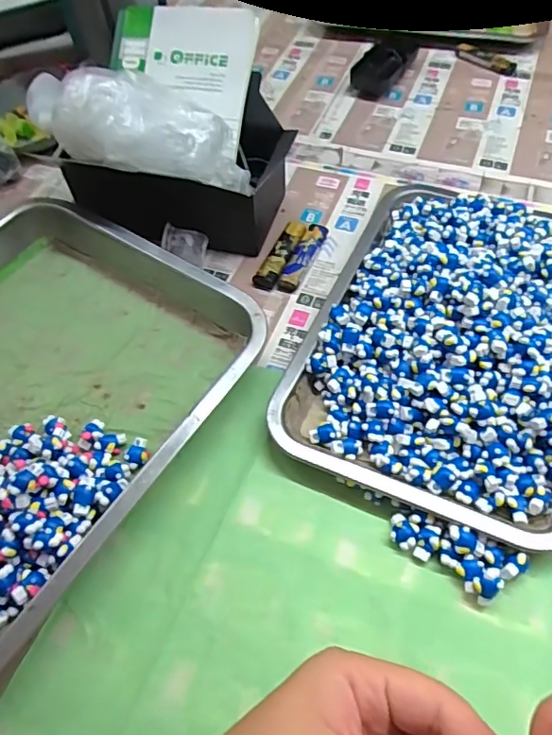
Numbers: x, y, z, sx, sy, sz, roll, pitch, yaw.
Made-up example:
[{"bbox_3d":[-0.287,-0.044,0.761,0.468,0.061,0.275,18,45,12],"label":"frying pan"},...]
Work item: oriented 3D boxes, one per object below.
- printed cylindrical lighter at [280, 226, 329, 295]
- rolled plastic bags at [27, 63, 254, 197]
[{"bbox_3d":[0.026,-0.100,0.478,0.018,0.012,0.081,17,58,16],"label":"printed cylindrical lighter"},{"bbox_3d":[-0.102,-0.193,0.437,0.173,0.064,0.072,16,55,-9],"label":"rolled plastic bags"}]

